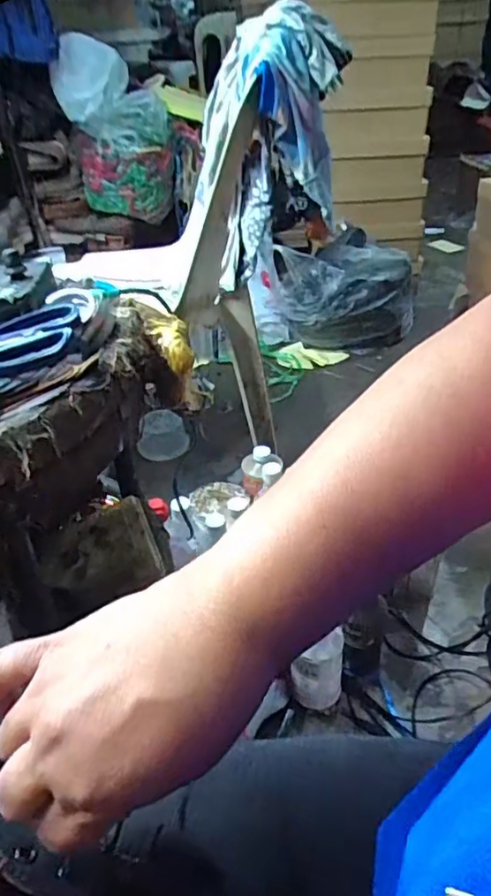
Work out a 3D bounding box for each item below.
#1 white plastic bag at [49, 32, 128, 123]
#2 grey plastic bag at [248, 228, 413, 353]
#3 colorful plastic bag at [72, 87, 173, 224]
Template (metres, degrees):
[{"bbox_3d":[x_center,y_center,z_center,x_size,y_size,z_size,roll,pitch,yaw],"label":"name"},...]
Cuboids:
[{"bbox_3d":[-0.415,-0.987,1.548,0.190,0.178,0.121,-12,37,-13],"label":"white plastic bag"},{"bbox_3d":[0.244,-0.435,1.648,0.450,0.266,0.217,6,37,11],"label":"grey plastic bag"},{"bbox_3d":[-0.332,-0.800,1.614,0.246,0.305,0.108,-11,37,-12],"label":"colorful plastic bag"}]

